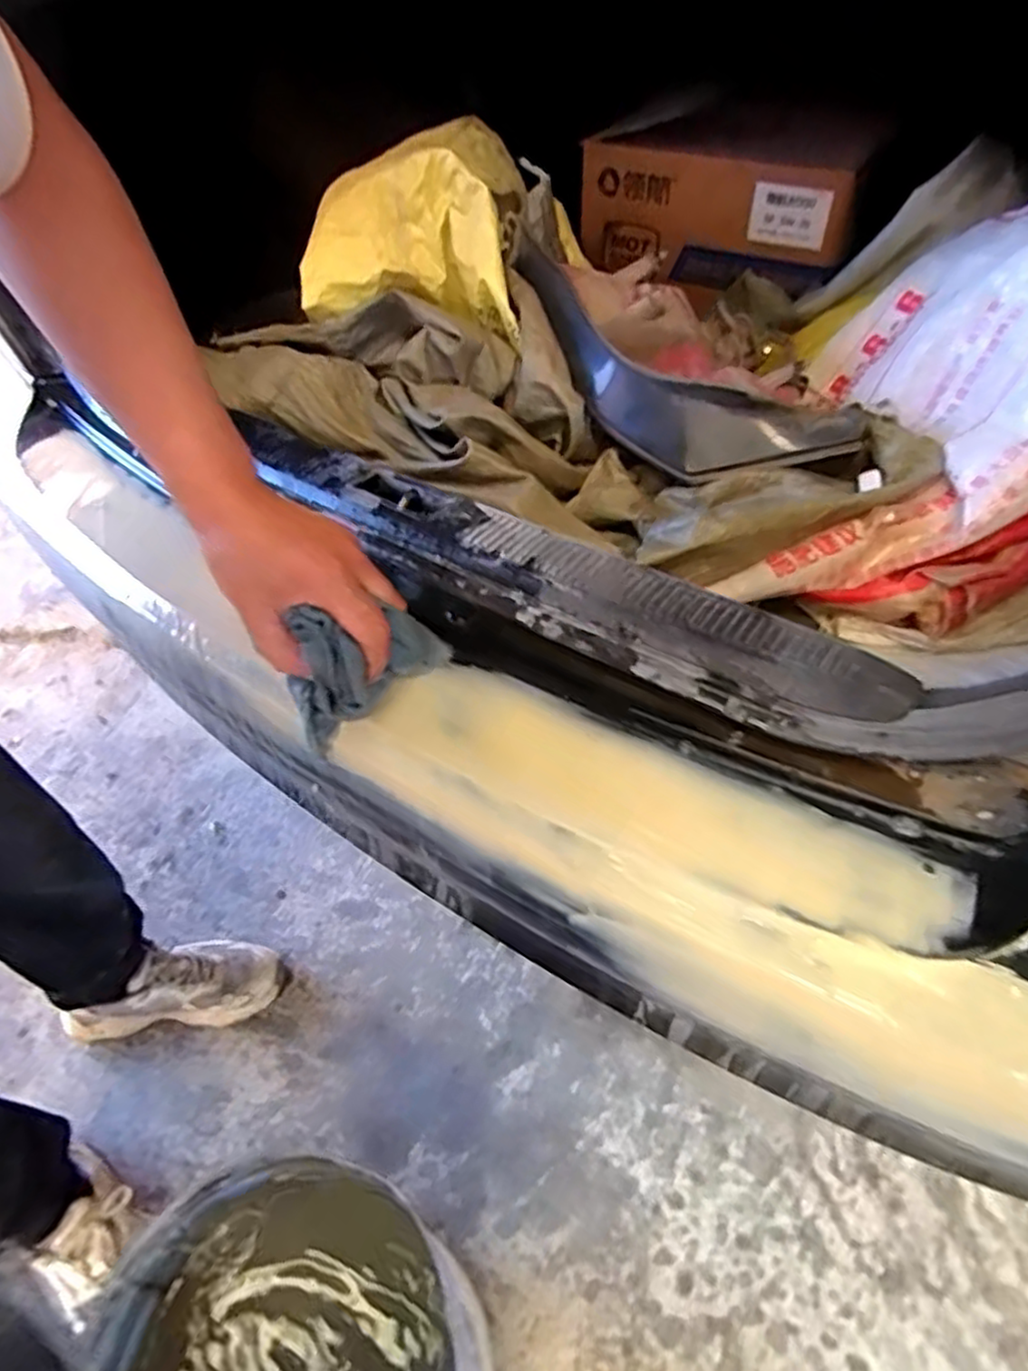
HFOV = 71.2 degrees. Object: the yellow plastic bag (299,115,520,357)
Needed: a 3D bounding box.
[{"bbox_3d":[-0.111,-0.465,0.749,0.237,0.140,0.130,6,48,10],"label":"yellow plastic bag"}]

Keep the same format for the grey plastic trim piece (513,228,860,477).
[{"bbox_3d":[0.125,-0.307,0.714,0.420,0.091,0.099,39,57,17],"label":"grey plastic trim piece"}]

